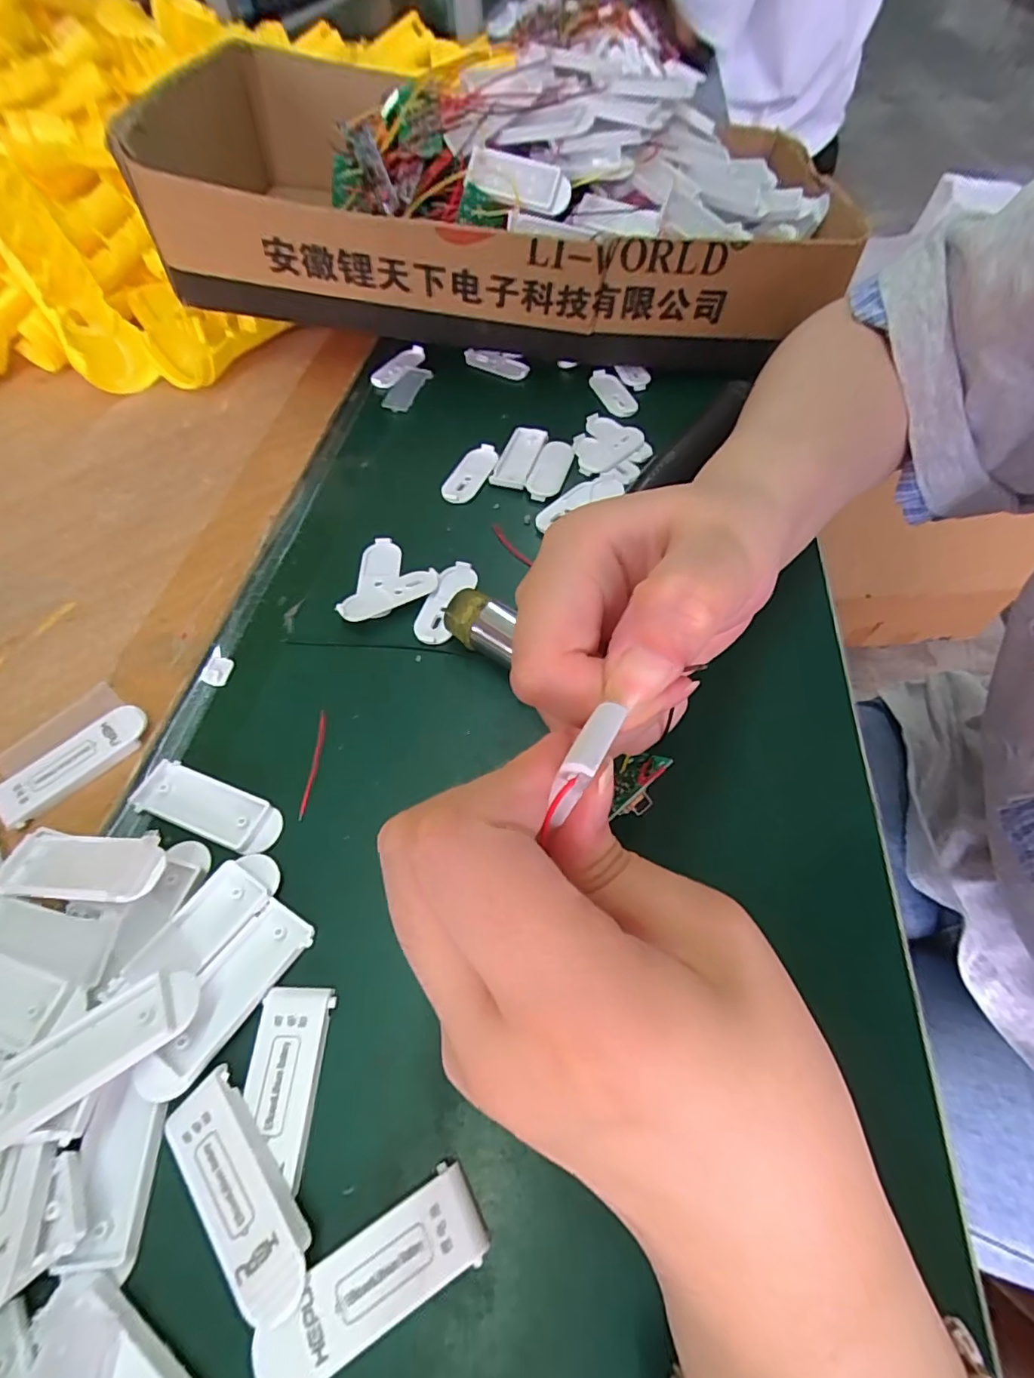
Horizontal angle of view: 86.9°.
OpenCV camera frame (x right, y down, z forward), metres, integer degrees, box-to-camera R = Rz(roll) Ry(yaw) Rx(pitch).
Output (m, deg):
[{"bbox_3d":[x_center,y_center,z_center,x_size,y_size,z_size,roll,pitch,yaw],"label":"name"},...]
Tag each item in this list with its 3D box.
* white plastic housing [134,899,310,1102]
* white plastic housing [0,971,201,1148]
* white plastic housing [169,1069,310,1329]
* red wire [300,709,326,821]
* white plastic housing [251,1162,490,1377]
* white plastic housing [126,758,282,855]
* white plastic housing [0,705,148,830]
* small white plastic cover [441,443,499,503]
[{"bbox_3d":[-0.091,0.095,0.170,0.020,0.009,0.057,28,61,17],"label":"white plastic housing"},{"bbox_3d":[-0.120,0.103,0.153,0.056,0.006,0.022,-29,53,-18],"label":"white plastic housing"},{"bbox_3d":[-0.074,0.133,0.145,0.019,0.006,0.055,-37,64,-21],"label":"white plastic housing"},{"bbox_3d":[-0.082,0.029,0.220,0.004,0.004,0.046,0,57,0],"label":"red wire"},{"bbox_3d":[-0.037,0.148,0.137,0.057,0.004,0.021,-27,61,-16],"label":"white plastic housing"},{"bbox_3d":[-0.118,0.044,0.206,0.059,0.004,0.021,21,59,13],"label":"white plastic housing"},{"bbox_3d":[-0.171,0.029,0.213,0.055,0.007,0.021,-39,65,-22],"label":"white plastic housing"},{"bbox_3d":[-0.026,-0.124,0.313,0.018,0.008,0.047,23,60,15],"label":"small white plastic cover"}]

